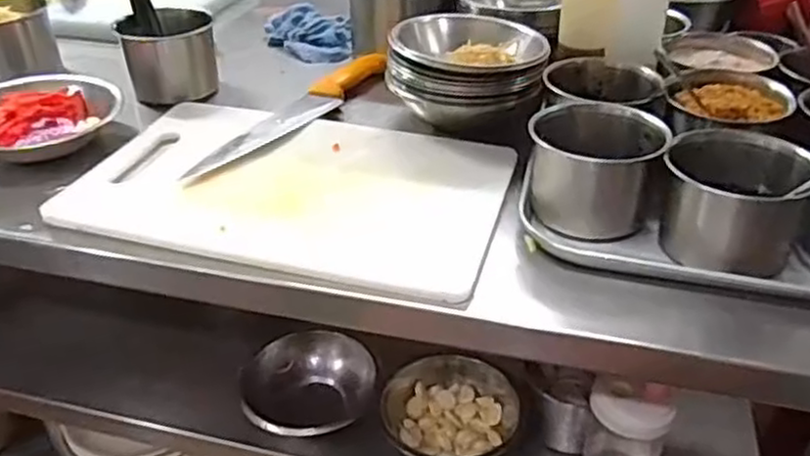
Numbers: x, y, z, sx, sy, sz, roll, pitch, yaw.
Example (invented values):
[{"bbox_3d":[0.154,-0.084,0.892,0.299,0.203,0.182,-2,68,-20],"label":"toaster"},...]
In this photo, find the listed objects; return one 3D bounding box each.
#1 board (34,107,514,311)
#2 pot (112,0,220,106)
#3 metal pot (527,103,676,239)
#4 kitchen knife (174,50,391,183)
[{"bbox_3d":[-0.106,-0.059,0.732,0.410,0.019,0.307,9,36,14],"label":"board"},{"bbox_3d":[-0.292,-0.232,0.891,0.105,0.117,0.116,-11,36,-15],"label":"pot"},{"bbox_3d":[0.169,-0.052,0.645,0.110,0.087,0.090,9,36,14],"label":"metal pot"},{"bbox_3d":[-0.134,-0.133,0.816,0.054,0.033,0.312,21,40,28],"label":"kitchen knife"}]

